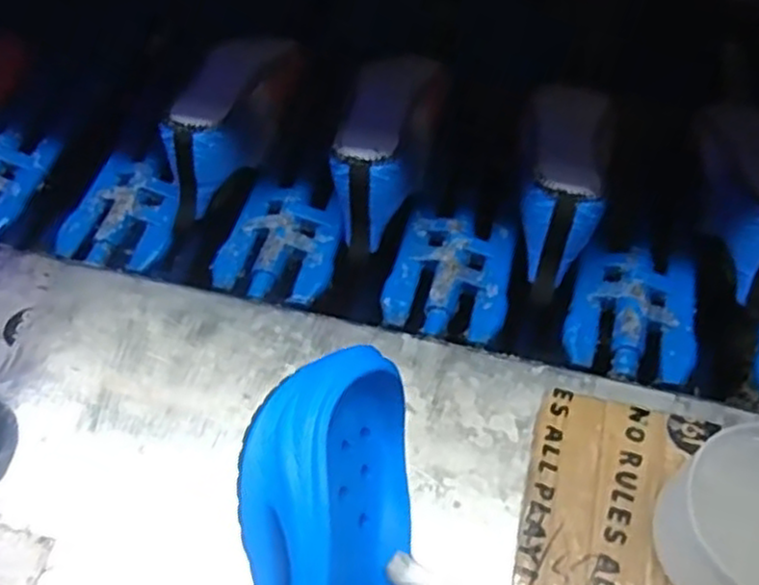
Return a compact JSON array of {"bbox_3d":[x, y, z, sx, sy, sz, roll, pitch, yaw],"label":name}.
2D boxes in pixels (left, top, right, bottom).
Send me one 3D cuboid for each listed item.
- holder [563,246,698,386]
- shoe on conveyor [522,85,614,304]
[{"bbox_3d":[0.196,0.012,0.568,0.094,0.019,0.117,12,60,8],"label":"holder"},{"bbox_3d":[0.147,-0.090,0.592,0.066,0.099,0.210,13,60,8],"label":"shoe on conveyor"}]

